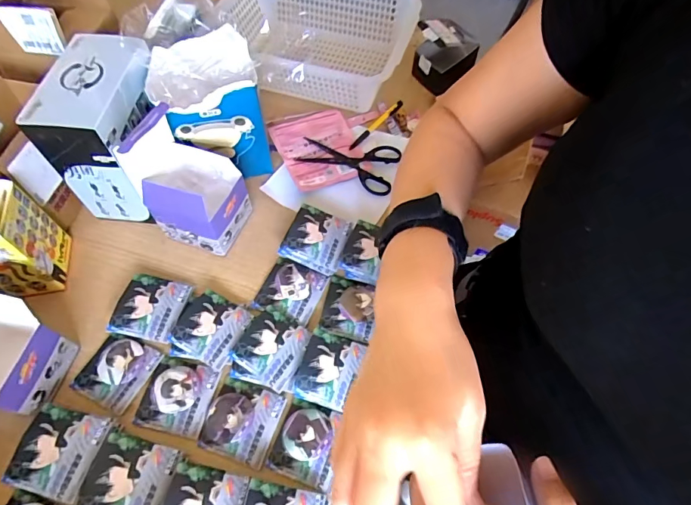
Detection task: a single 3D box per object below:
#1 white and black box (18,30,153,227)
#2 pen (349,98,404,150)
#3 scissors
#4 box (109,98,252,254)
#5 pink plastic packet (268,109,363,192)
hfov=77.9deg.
[{"bbox_3d":[-0.324,-0.167,0.613,0.109,0.201,0.172,9,60,6],"label":"white and black box"},{"bbox_3d":[0.052,-0.222,0.738,0.018,0.012,0.136,37,66,20],"label":"pen"},{"bbox_3d":[0.003,-0.152,0.703,0.163,0.010,0.095,16,61,10],"label":"scissors"},{"bbox_3d":[-0.215,-0.094,0.577,0.131,0.183,0.096,19,61,11],"label":"box"},{"bbox_3d":[-0.044,-0.178,0.716,0.128,0.015,0.150,-21,61,-12],"label":"pink plastic packet"}]

